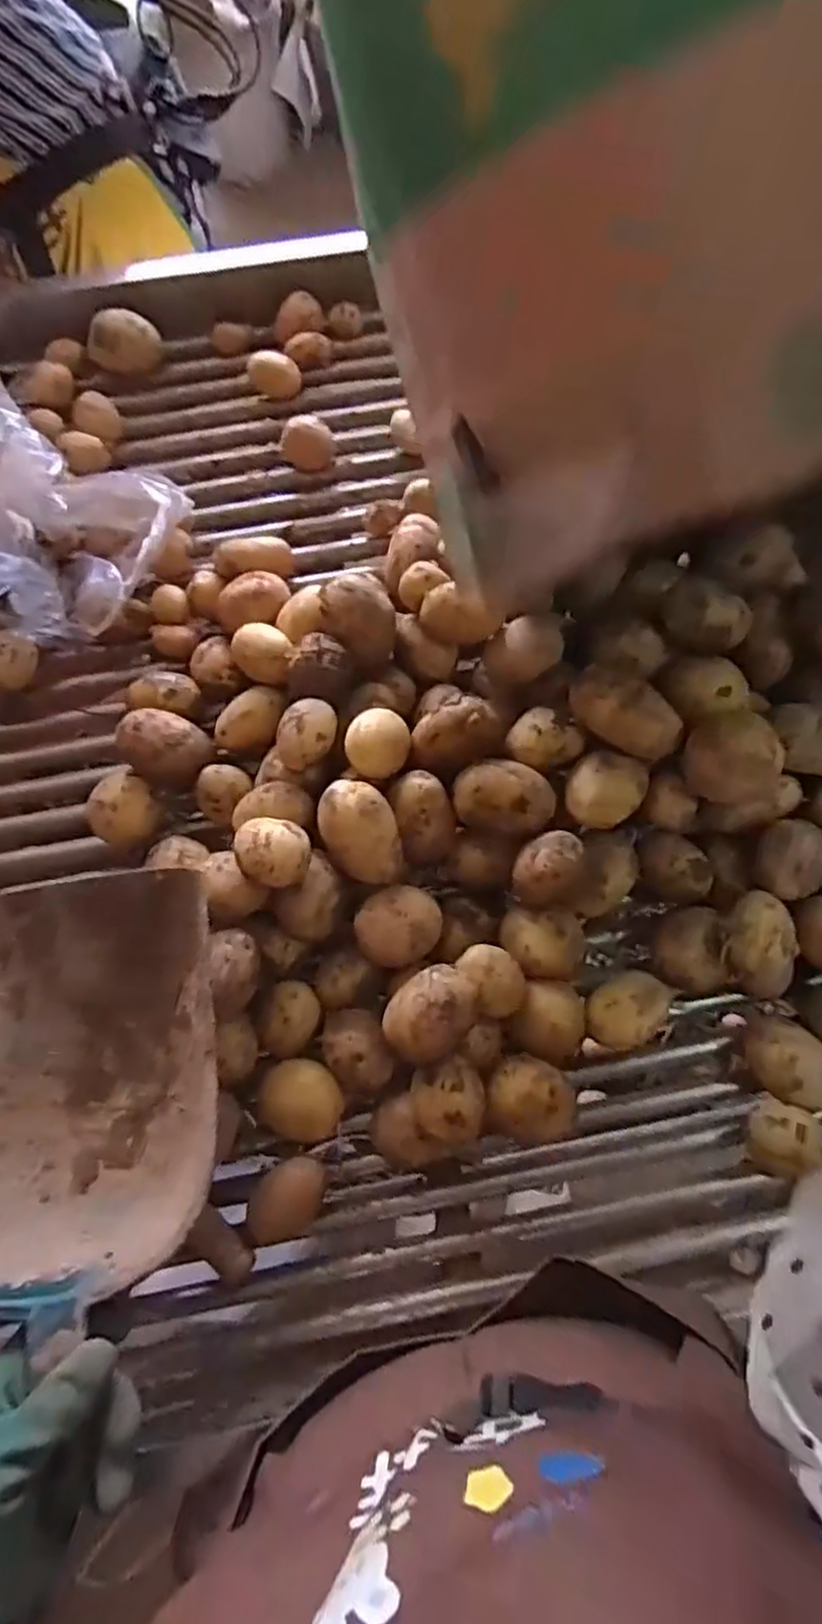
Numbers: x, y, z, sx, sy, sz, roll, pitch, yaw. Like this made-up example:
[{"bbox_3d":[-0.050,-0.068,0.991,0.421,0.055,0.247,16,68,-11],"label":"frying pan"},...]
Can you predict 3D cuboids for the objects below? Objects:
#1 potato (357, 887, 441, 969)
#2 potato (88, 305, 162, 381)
[{"bbox_3d":[-0.009,0.081,0.515,0.058,0.040,0.055,0,73,1],"label":"potato"},{"bbox_3d":[-0.284,-0.469,0.723,0.068,0.054,0.043,21,75,8],"label":"potato"}]

